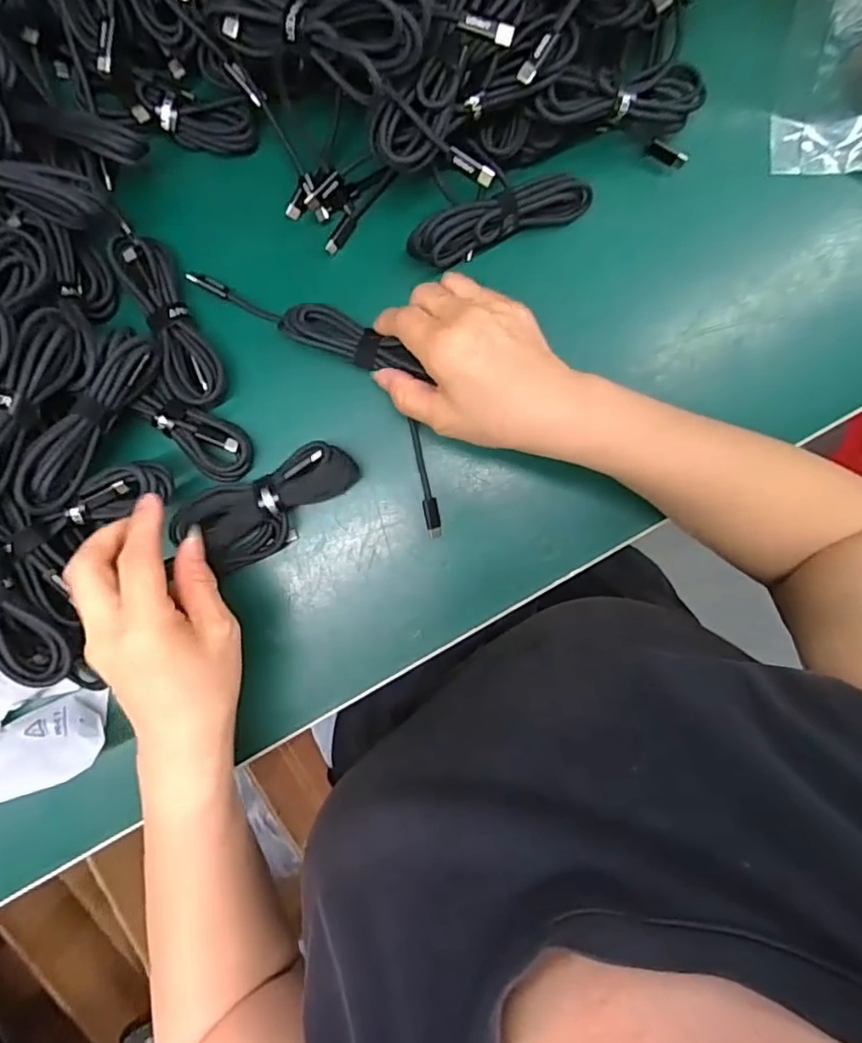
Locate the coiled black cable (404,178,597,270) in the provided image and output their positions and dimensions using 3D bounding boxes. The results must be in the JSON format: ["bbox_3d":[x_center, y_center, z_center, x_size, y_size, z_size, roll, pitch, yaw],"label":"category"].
[{"bbox_3d":[0.043,-0.184,0.354,0.114,0.032,0.021,-22,94,-2],"label":"coiled black cable"}]

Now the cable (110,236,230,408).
[{"bbox_3d":[-0.161,-0.122,0.360,0.032,0.021,0.109,-24,94,-2],"label":"cable"}]

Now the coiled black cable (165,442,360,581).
[{"bbox_3d":[-0.097,-0.008,0.351,0.112,0.038,0.047,-26,94,-2],"label":"coiled black cable"}]

